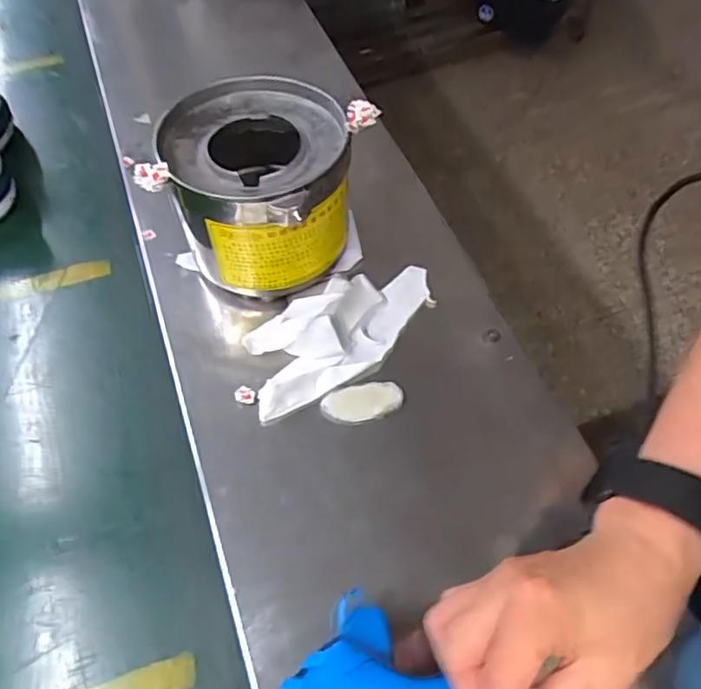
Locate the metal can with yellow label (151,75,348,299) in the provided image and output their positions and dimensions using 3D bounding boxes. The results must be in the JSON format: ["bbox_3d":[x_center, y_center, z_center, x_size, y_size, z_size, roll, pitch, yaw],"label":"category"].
[{"bbox_3d":[-0.070,-0.119,0.488,0.134,0.125,0.139,1,58,-2],"label":"metal can with yellow label"}]

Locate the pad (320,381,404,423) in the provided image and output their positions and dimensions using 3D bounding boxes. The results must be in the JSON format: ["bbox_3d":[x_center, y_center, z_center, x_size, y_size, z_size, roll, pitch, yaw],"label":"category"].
[{"bbox_3d":[0.009,0.043,0.449,0.060,0.011,0.028,-11,59,-9],"label":"pad"}]

